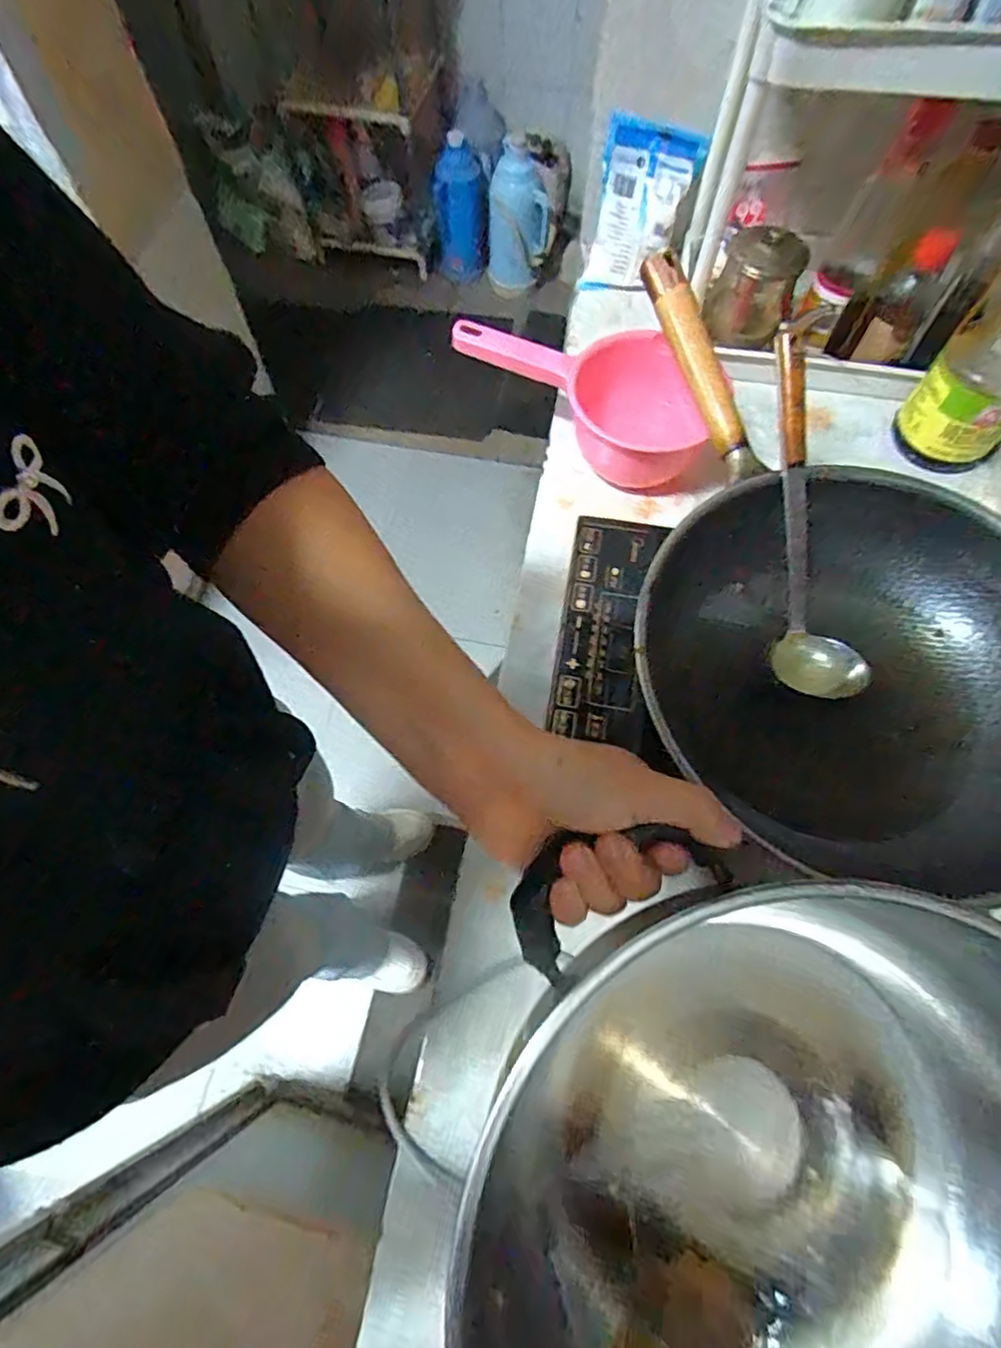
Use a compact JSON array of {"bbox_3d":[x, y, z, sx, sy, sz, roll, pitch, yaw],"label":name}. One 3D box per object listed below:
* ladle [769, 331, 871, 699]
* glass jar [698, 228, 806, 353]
[{"bbox_3d":[0.236,-0.121,0.499,0.057,0.089,0.283,-11,97,-5],"label":"ladle"},{"bbox_3d":[0.280,-0.427,0.677,0.084,0.088,0.084,22,68,9],"label":"glass jar"}]

